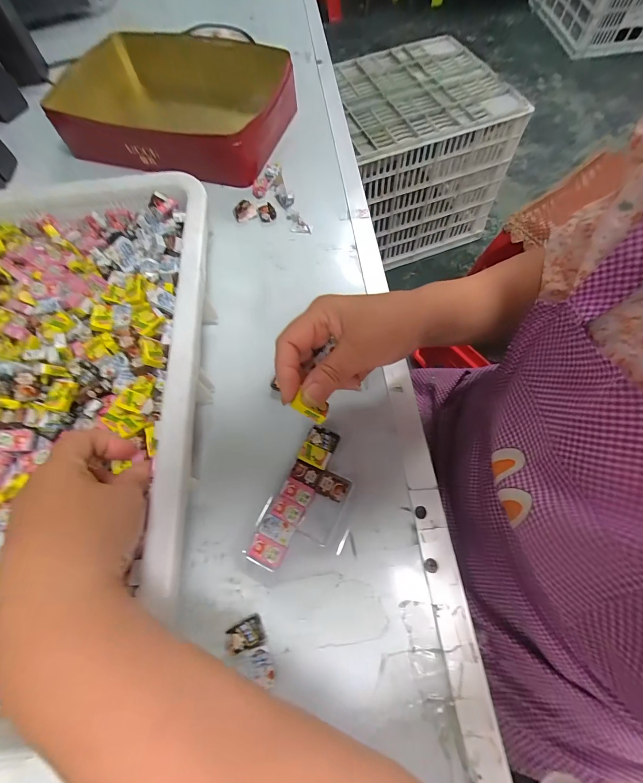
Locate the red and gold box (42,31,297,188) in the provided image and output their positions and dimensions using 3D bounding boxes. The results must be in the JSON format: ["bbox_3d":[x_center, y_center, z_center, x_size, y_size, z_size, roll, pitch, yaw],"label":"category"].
[{"bbox_3d":[-0.201,-0.400,0.465,0.299,0.071,0.218,14,68,9],"label":"red and gold box"}]

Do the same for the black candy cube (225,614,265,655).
[{"bbox_3d":[-0.055,0.177,0.242,0.025,0.006,0.018,-19,66,-5],"label":"black candy cube"}]

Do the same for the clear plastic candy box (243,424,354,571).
[{"bbox_3d":[-0.011,0.090,0.277,0.056,0.013,0.115,27,70,14],"label":"clear plastic candy box"}]

